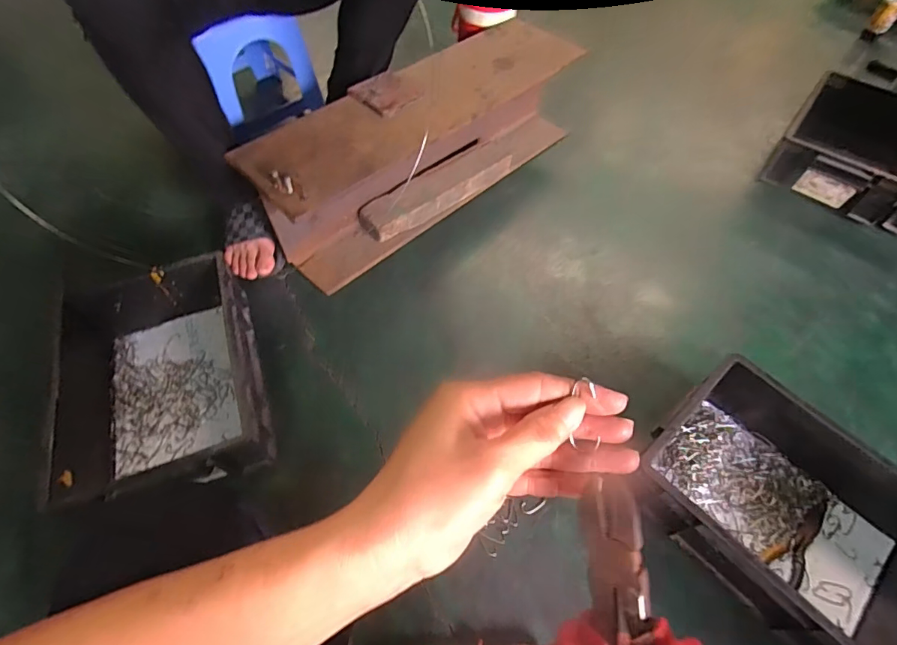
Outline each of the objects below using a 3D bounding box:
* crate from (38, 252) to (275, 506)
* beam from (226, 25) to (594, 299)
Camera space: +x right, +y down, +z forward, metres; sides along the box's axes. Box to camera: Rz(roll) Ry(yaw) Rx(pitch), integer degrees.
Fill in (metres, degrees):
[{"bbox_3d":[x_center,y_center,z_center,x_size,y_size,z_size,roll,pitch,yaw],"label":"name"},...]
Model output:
[{"bbox_3d":[-0.434,0.086,0.679,0.284,0.138,0.361,-18,60,-13],"label":"crate"},{"bbox_3d":[-0.043,-0.356,0.947,0.703,0.233,0.194,-39,66,-23],"label":"beam"}]

